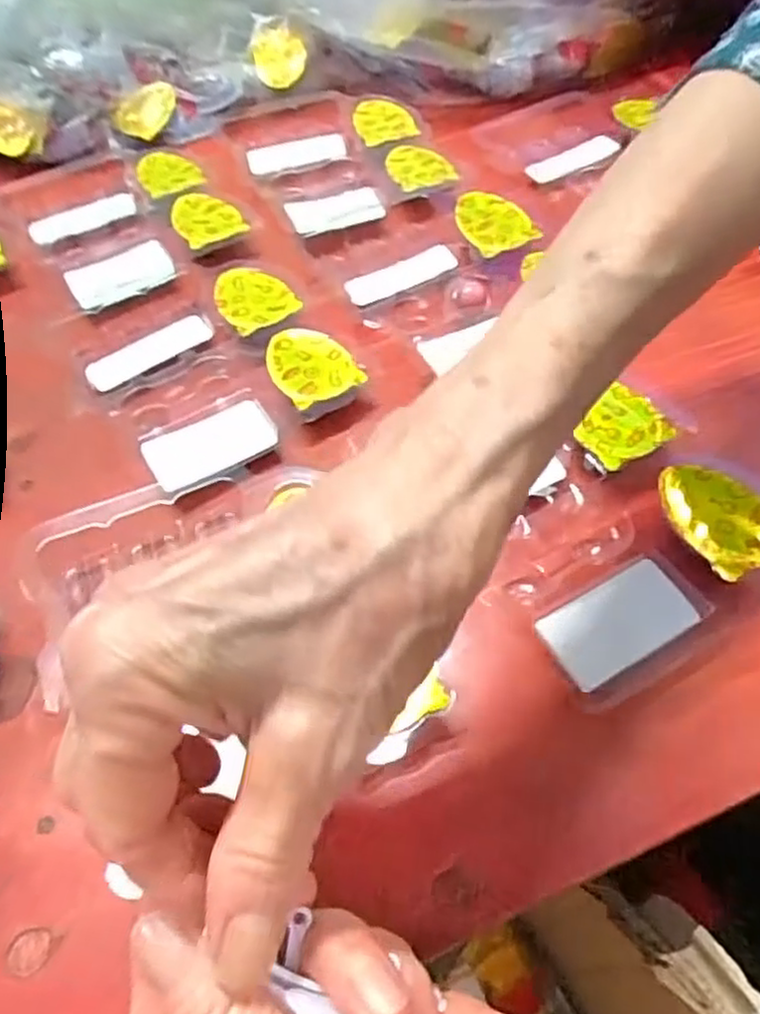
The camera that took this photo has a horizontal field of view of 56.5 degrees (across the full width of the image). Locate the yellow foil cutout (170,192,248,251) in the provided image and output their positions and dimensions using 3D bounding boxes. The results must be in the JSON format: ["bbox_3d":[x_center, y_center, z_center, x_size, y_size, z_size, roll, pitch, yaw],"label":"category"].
[{"bbox_3d":[-0.108,-0.175,0.428,0.038,0.005,0.051,-32,60,-17],"label":"yellow foil cutout"}]

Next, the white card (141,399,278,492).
[{"bbox_3d":[-0.078,-0.029,0.328,0.058,0.004,0.031,-24,65,-19],"label":"white card"}]

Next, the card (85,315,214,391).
[{"bbox_3d":[-0.121,-0.083,0.371,0.068,0.008,0.016,-36,61,-19],"label":"card"}]

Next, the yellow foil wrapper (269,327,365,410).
[{"bbox_3d":[-0.035,-0.067,0.353,0.039,0.019,0.046,-30,59,-16],"label":"yellow foil wrapper"}]

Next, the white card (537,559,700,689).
[{"bbox_3d":[0.087,0.042,0.257,0.055,0.004,0.030,-26,61,-17],"label":"white card"}]

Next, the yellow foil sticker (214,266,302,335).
[{"bbox_3d":[-0.069,-0.112,0.383,0.038,0.010,0.047,-33,60,-17],"label":"yellow foil sticker"}]

